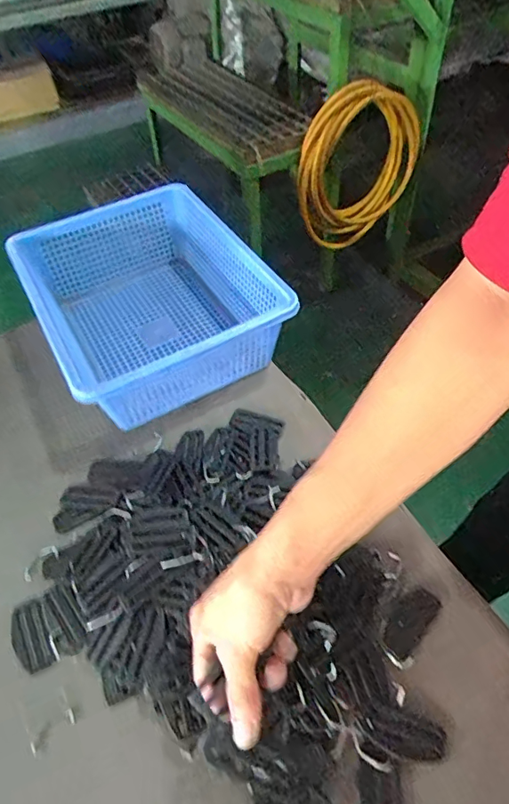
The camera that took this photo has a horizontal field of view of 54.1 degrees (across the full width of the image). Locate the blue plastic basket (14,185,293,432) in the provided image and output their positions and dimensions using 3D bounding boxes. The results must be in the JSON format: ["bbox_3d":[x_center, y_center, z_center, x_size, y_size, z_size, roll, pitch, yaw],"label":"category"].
[{"bbox_3d":[-0.122,-0.117,0.578,0.231,0.096,0.290,-25,54,-17],"label":"blue plastic basket"}]

